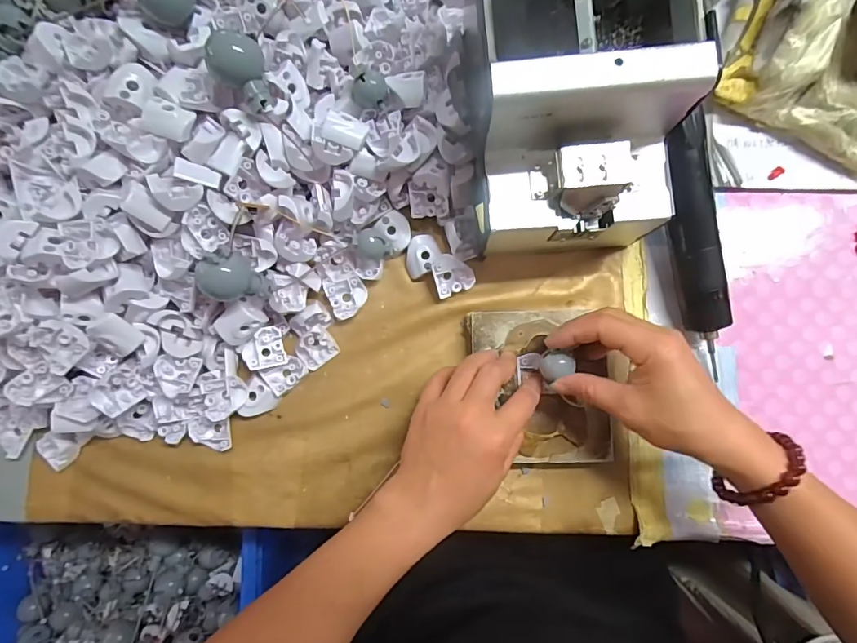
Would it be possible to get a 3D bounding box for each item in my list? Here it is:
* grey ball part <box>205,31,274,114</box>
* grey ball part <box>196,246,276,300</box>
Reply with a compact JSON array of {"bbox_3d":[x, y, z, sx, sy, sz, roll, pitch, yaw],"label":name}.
[{"bbox_3d":[-0.127,-0.169,0.321,0.035,0.035,0.051,-31,84,-1],"label":"grey ball part"},{"bbox_3d":[-0.142,-0.034,0.336,0.042,0.035,0.030,-14,84,1],"label":"grey ball part"}]

